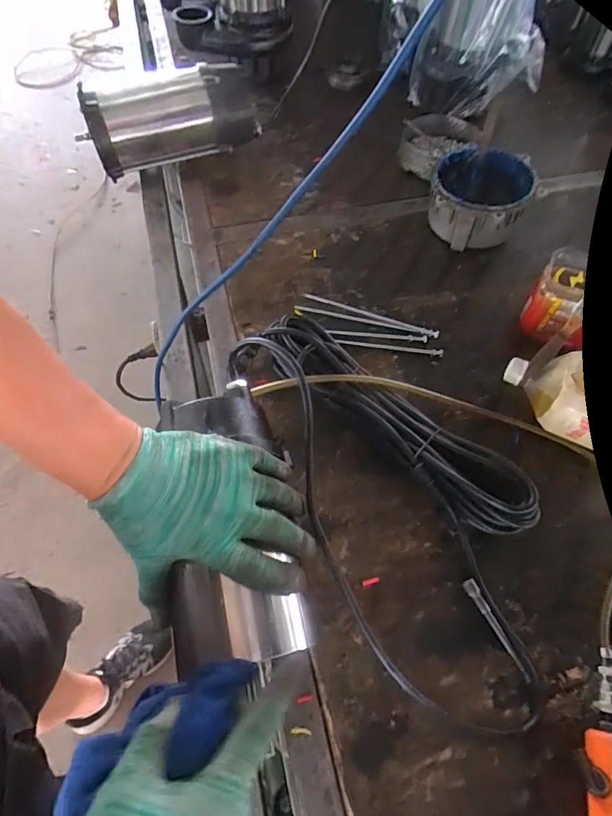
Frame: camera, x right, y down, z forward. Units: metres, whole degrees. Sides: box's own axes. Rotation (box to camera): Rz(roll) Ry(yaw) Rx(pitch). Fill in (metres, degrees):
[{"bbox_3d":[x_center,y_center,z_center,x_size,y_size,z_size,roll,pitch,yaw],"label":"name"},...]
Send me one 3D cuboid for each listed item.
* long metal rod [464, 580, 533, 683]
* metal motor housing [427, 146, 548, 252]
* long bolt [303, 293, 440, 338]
[{"bbox_3d":[0.183,0.210,0.441,0.012,0.014,0.096,-25,63,-14],"label":"long metal rod"},{"bbox_3d":[0.256,-0.316,0.704,0.160,0.087,0.144,38,66,18],"label":"metal motor housing"},{"bbox_3d":[0.087,-0.128,0.639,0.192,0.010,0.012,19,62,10],"label":"long bolt"}]

